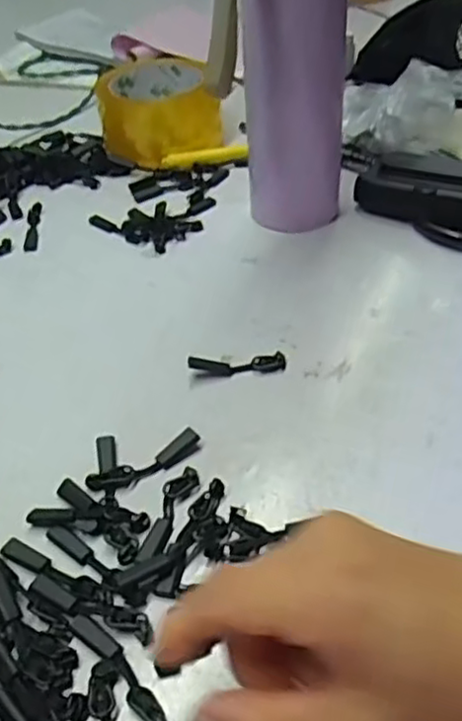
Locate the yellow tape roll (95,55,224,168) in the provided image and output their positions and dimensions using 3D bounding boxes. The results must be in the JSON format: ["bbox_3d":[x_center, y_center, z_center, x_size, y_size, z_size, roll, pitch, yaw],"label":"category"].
[{"bbox_3d":[-0.059,-0.210,0.569,0.100,0.055,0.105,-3,43,1],"label":"yellow tape roll"}]

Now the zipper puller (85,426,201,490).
[{"bbox_3d":[-0.042,0.049,0.328,0.058,0.005,0.012,-24,47,-20],"label":"zipper puller"}]

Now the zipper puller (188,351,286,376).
[{"bbox_3d":[0.003,0.001,0.374,0.053,0.012,0.012,-2,43,1],"label":"zipper puller"}]

